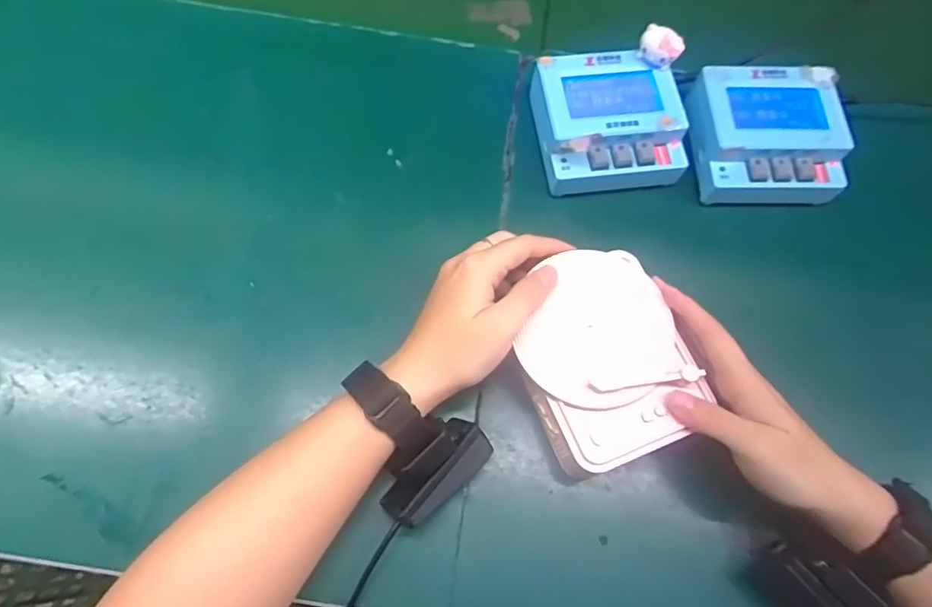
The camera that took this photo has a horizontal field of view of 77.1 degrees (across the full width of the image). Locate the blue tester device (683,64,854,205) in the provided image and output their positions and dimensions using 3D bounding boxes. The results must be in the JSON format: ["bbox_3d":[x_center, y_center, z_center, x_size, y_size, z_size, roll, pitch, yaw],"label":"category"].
[{"bbox_3d":[0.227,-0.130,0.446,0.106,0.043,0.098,4,68,-1],"label":"blue tester device"}]

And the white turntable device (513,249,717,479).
[{"bbox_3d":[0.083,0.035,0.373,0.099,0.042,0.125,-18,70,-10],"label":"white turntable device"}]

